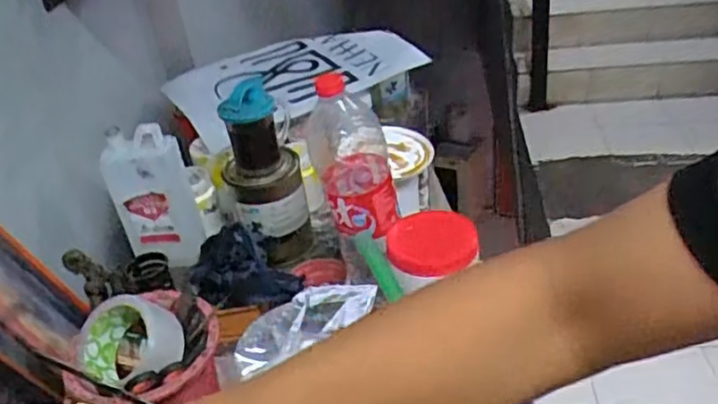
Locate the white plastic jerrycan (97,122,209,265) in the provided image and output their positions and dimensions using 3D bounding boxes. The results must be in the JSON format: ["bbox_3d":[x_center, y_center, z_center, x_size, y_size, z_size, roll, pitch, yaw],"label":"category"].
[{"bbox_3d":[-0.286,-0.004,0.916,0.108,0.199,0.059,-11,34,-5],"label":"white plastic jerrycan"}]

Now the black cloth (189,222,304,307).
[{"bbox_3d":[-0.145,0.080,0.798,0.122,0.070,0.099,-21,36,-18],"label":"black cloth"}]

